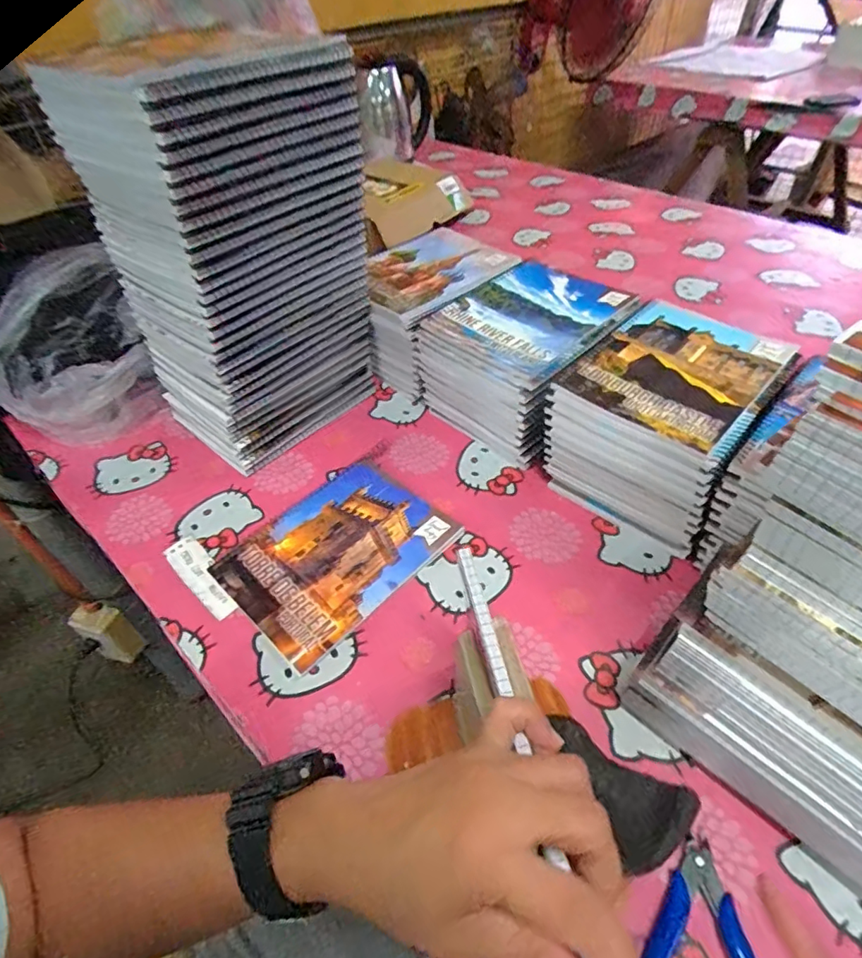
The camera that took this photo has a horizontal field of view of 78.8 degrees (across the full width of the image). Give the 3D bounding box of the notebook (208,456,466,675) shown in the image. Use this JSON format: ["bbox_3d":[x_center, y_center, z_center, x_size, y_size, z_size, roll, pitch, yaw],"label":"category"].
[{"bbox_3d":[-0.087,0.067,0.502,0.148,0.014,0.197,33,58,31],"label":"notebook"}]

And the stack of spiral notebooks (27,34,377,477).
[{"bbox_3d":[-0.173,-0.200,0.531,0.190,0.346,0.217,32,57,30],"label":"stack of spiral notebooks"}]

